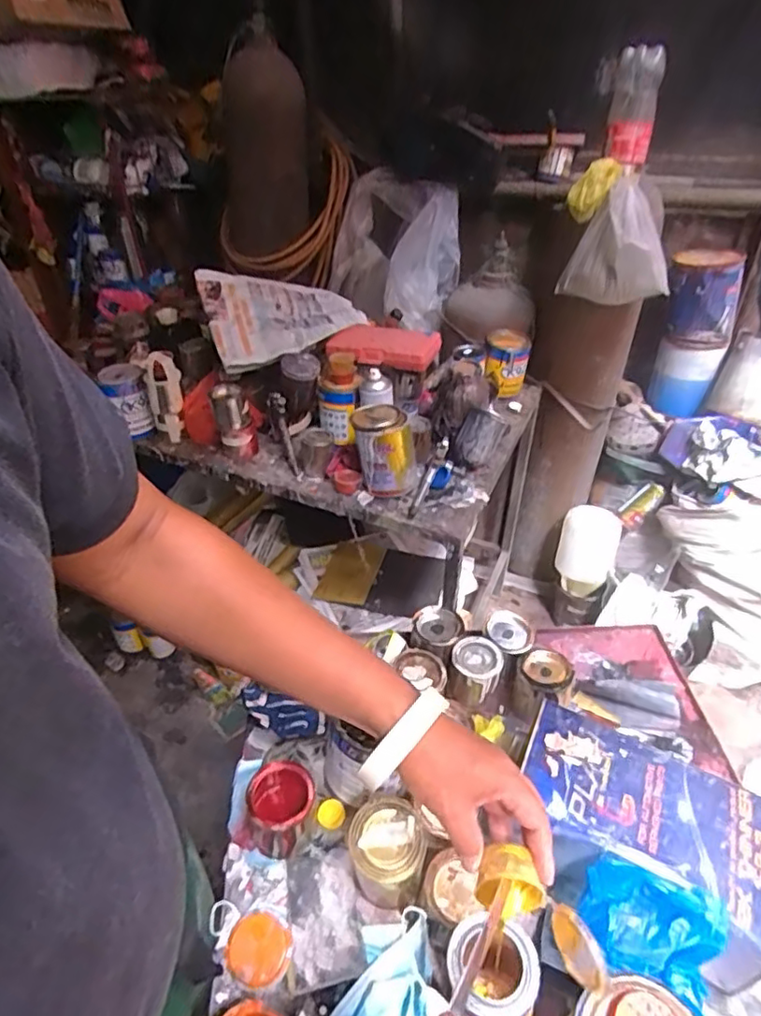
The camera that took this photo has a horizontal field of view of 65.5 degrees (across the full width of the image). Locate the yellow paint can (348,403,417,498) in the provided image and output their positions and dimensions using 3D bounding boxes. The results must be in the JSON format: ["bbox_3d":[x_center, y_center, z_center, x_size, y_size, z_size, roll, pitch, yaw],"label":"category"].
[{"bbox_3d":[0.007,-0.107,1.110,0.116,0.145,0.102,-1,37,1],"label":"yellow paint can"}]

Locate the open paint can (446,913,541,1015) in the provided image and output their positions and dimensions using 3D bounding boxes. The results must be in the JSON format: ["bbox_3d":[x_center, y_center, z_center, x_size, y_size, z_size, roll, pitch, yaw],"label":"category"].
[{"bbox_3d":[0.094,0.399,0.498,0.069,0.069,0.075,-1,37,1],"label":"open paint can"}]

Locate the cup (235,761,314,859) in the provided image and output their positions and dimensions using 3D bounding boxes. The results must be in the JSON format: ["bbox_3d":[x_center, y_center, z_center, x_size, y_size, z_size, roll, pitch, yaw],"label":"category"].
[{"bbox_3d":[-0.114,0.330,0.652,0.082,0.075,0.071,10,39,15],"label":"cup"}]

